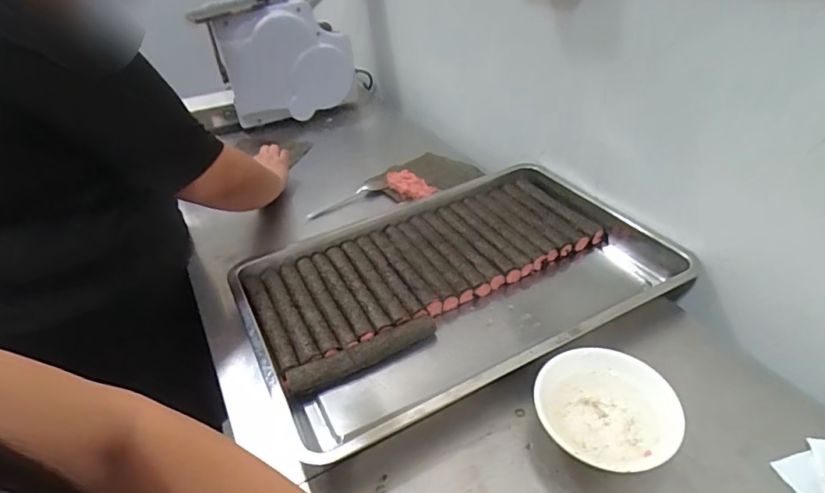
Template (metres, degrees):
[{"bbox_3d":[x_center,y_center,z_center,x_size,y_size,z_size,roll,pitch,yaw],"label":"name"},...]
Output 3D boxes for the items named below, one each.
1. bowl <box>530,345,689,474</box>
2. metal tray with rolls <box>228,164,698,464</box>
[{"bbox_3d":[0.209,0.183,0.548,0.142,0.049,0.140,-3,40,2],"label":"bowl"},{"bbox_3d":[0.066,0.040,0.753,0.607,0.052,0.397,-22,40,-19],"label":"metal tray with rolls"}]

